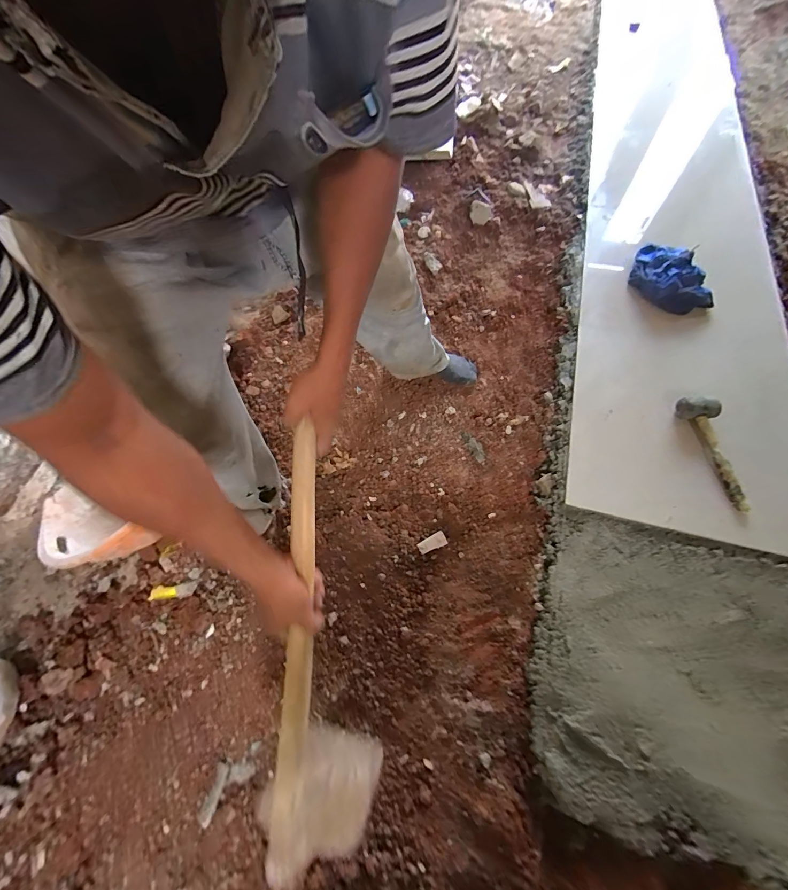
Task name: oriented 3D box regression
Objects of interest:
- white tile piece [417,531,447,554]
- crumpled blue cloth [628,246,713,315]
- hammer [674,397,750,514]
[{"bbox_3d":[0.092,0.238,0.919,0.078,0.006,0.036,-16,75,-26],"label":"white tile piece"},{"bbox_3d":[0.882,-0.522,1.197,0.156,0.110,0.276,-25,66,-9],"label":"crumpled blue cloth"},{"bbox_3d":[0.801,0.013,0.945,0.095,0.057,0.305,-1,62,3],"label":"hammer"}]

